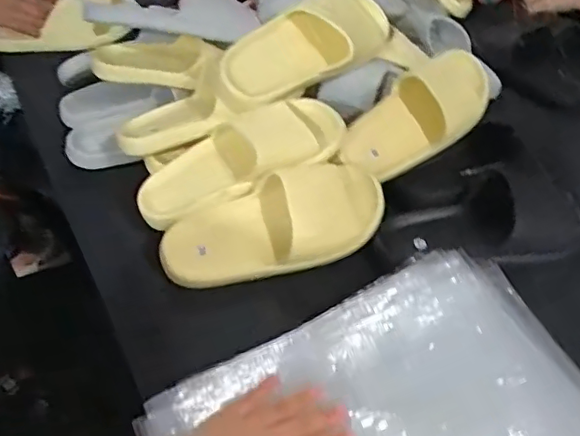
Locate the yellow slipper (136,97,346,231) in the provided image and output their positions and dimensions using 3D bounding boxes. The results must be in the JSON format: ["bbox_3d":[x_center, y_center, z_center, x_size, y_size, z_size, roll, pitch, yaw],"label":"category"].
[{"bbox_3d":[-0.058,-0.067,0.680,0.253,0.058,0.093,-26,46,-2],"label":"yellow slipper"}]

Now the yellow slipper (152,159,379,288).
[{"bbox_3d":[-0.020,0.002,0.654,0.254,0.080,0.110,-18,44,-1],"label":"yellow slipper"}]

